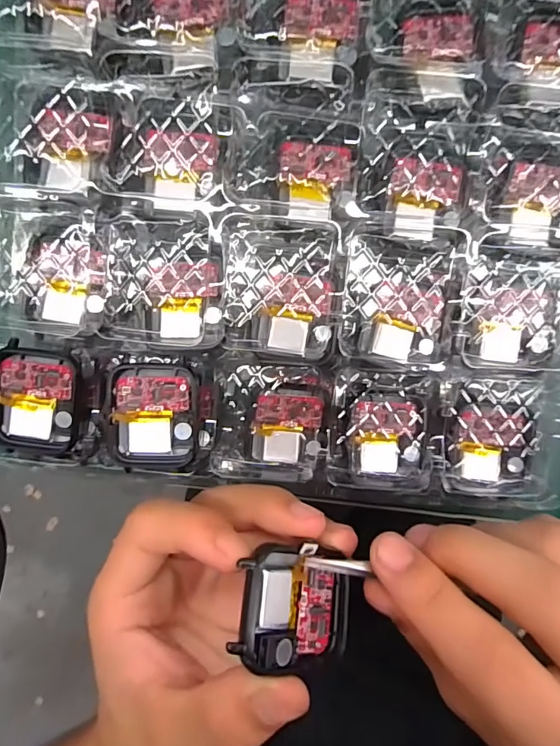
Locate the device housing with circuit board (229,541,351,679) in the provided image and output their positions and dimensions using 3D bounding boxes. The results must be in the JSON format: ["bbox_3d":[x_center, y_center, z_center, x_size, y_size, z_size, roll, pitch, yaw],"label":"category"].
[{"bbox_3d":[0.006,0.076,0.149,0.049,0.007,0.034,20,63,-39],"label":"device housing with circuit board"}]

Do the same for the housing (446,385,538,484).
[{"bbox_3d":[0.095,0.029,0.202,0.040,0.014,0.044,7,96,-2],"label":"housing"}]

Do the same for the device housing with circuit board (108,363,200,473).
[{"bbox_3d":[-0.052,0.019,0.189,0.035,0.007,0.044,4,96,-1],"label":"device housing with circuit board"}]

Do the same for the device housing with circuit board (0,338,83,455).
[{"bbox_3d":[-0.104,0.013,0.193,0.038,0.013,0.047,11,96,-2],"label":"device housing with circuit board"}]

